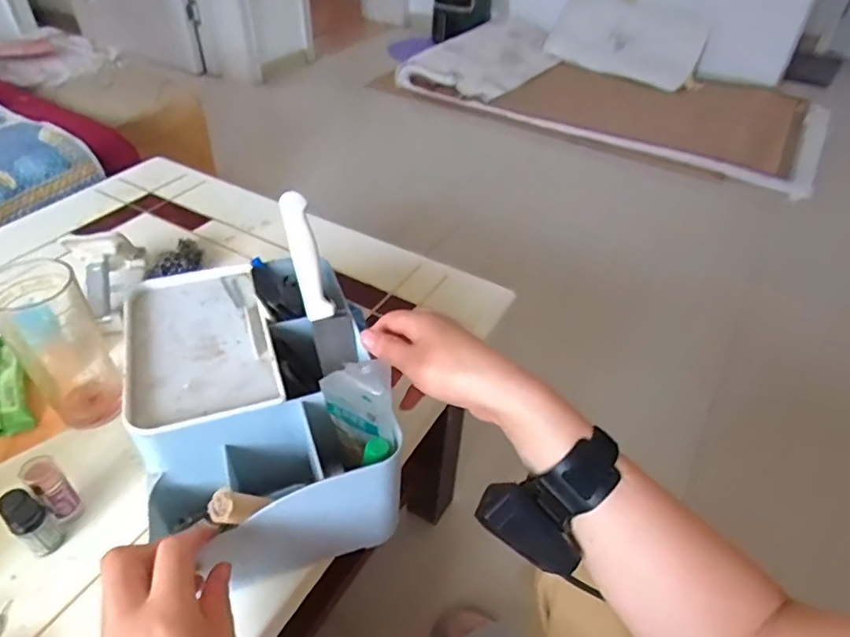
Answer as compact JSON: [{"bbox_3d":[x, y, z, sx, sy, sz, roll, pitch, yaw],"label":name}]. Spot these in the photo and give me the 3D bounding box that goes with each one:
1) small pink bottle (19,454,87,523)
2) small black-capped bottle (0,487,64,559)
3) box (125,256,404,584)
[{"bbox_3d":[-0.285,0.132,0.431,0.028,0.067,0.023,33,50,29],"label":"small pink bottle"},{"bbox_3d":[-0.289,0.152,0.411,0.022,0.064,0.022,29,48,26],"label":"small black-capped bottle"},{"bbox_3d":[-0.139,0.067,0.464,0.168,0.104,0.249,-13,44,-17],"label":"box"}]

